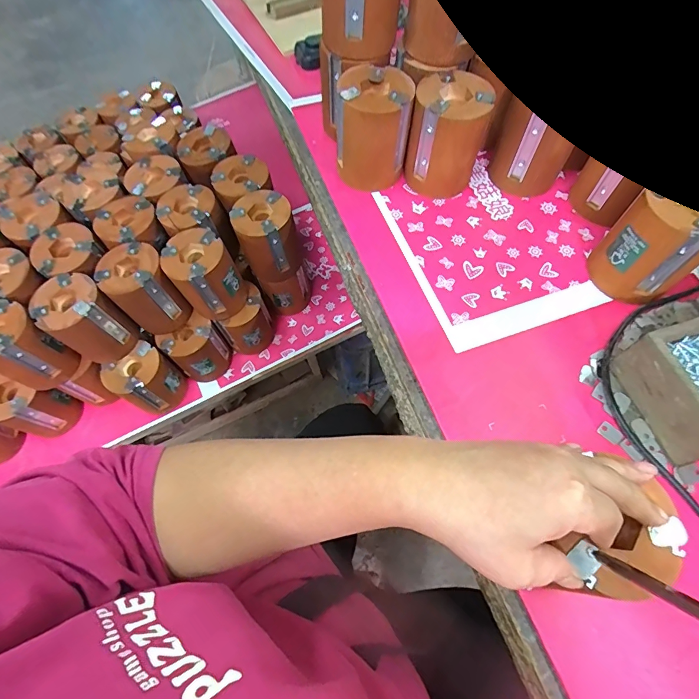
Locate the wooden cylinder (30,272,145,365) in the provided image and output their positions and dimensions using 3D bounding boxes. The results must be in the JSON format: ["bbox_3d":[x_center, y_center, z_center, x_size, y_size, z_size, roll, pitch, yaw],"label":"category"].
[{"bbox_3d":[-0.334,-0.033,0.527,0.084,0.108,0.077,32,69,16],"label":"wooden cylinder"}]

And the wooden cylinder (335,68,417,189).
[{"bbox_3d":[0.026,-0.240,0.451,0.076,0.099,0.071,-1,64,1],"label":"wooden cylinder"}]

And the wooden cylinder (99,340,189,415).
[{"bbox_3d":[-0.291,0.046,0.592,0.065,0.100,0.081,41,72,19],"label":"wooden cylinder"}]

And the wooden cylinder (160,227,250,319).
[{"bbox_3d":[-0.191,-0.096,0.543,0.078,0.099,0.075,-1,64,1],"label":"wooden cylinder"}]

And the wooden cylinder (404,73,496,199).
[{"bbox_3d":[0.104,-0.232,0.450,0.074,0.104,0.073,4,64,3],"label":"wooden cylinder"}]

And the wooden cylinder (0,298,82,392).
[{"bbox_3d":[-0.411,-0.002,0.510,0.084,0.100,0.077,32,69,16],"label":"wooden cylinder"}]

